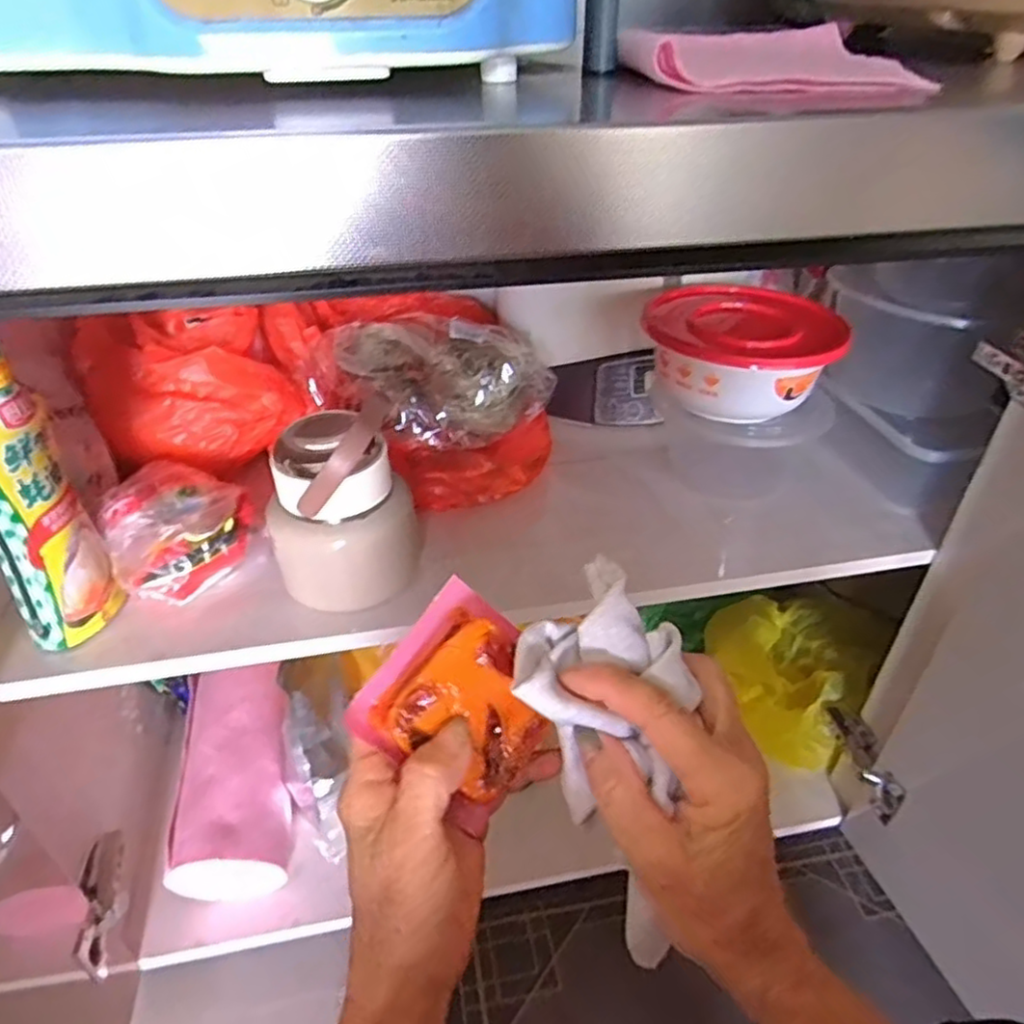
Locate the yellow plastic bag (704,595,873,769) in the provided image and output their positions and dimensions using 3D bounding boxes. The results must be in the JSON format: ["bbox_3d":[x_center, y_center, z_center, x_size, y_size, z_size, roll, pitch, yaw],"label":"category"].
[{"bbox_3d":[0.328,0.207,0.863,0.142,0.122,0.191,-27,45,-30],"label":"yellow plastic bag"}]

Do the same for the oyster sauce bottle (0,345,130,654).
[{"bbox_3d":[-0.330,-0.002,0.484,0.069,0.230,0.046,-29,46,-32],"label":"oyster sauce bottle"}]

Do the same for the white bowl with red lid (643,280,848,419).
[{"bbox_3d":[0.202,-0.139,0.613,0.158,0.075,0.142,20,42,25],"label":"white bowl with red lid"}]

